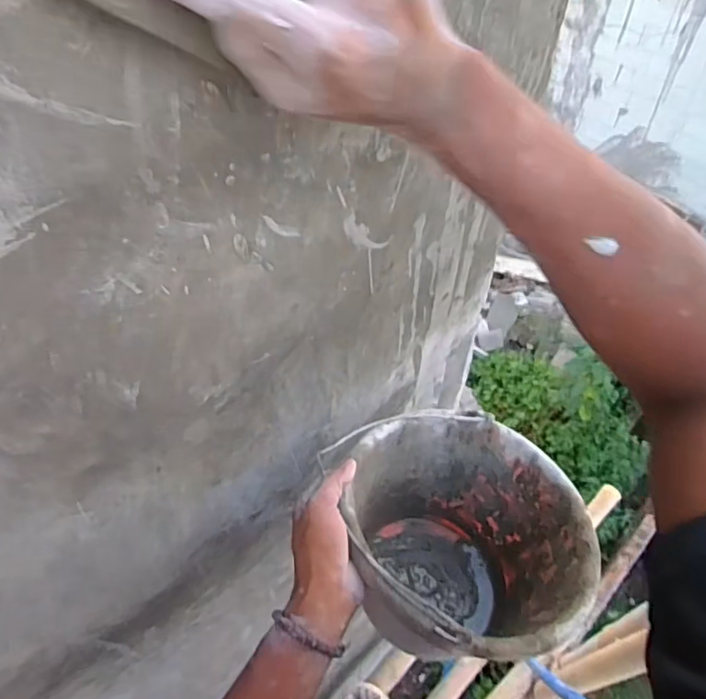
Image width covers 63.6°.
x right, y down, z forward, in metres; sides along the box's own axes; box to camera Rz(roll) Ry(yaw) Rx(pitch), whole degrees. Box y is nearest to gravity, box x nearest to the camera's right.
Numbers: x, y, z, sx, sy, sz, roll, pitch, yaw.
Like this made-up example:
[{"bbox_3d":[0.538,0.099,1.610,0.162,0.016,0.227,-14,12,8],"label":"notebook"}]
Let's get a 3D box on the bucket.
[{"bbox_3d":[0.111,0.198,0.584,0.220,0.196,0.229,-1,51,1],"label":"bucket"}]

